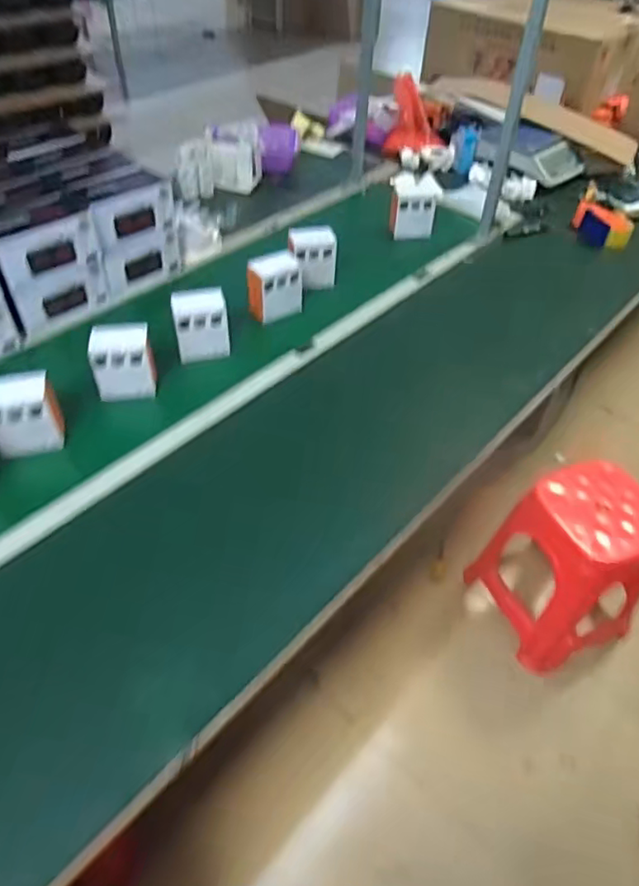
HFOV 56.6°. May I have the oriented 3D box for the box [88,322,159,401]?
[{"bbox_3d":[-0.346,-0.144,1.055,0.101,0.101,0.091,-8,51,-12],"label":"box"}]

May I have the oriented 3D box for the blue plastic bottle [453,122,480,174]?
[{"bbox_3d":[0.432,-0.865,1.741,0.068,0.146,0.055,8,10,1],"label":"blue plastic bottle"}]

